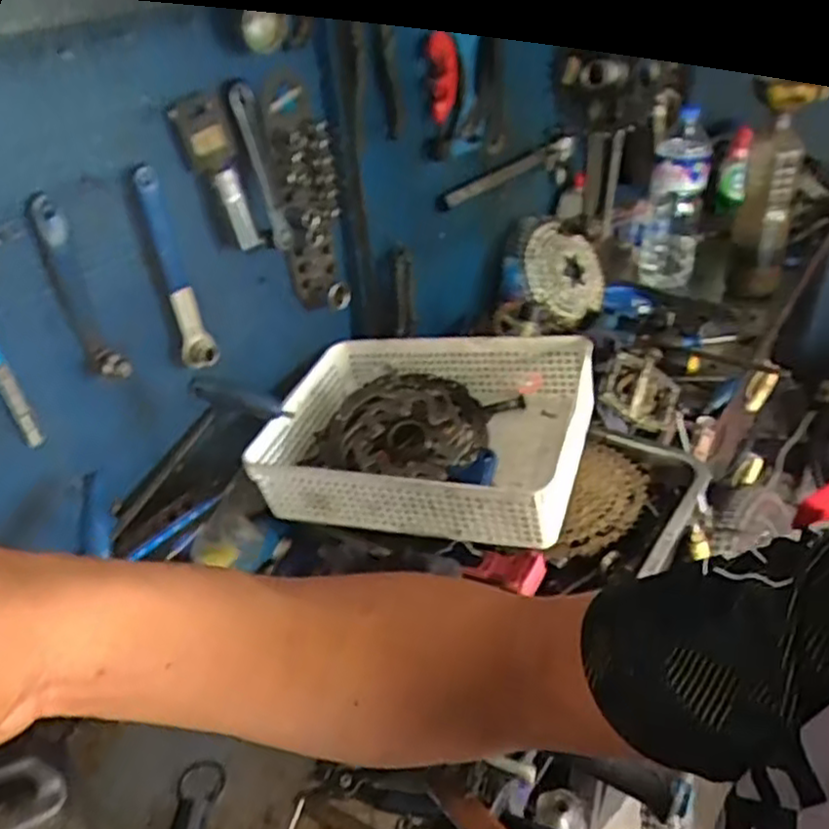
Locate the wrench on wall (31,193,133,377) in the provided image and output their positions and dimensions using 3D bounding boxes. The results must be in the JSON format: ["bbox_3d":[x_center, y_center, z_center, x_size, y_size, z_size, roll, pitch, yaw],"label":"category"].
[{"bbox_3d":[-0.281,-0.104,0.606,0.025,0.151,0.050,-26,41,-28],"label":"wrench on wall"}]

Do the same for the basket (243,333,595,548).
[{"bbox_3d":[0.010,0.013,0.780,0.334,0.102,0.245,9,37,19],"label":"basket"}]

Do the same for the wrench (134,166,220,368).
[{"bbox_3d":[-0.220,-0.132,0.673,0.031,0.189,0.023,-22,38,-23],"label":"wrench"}]

